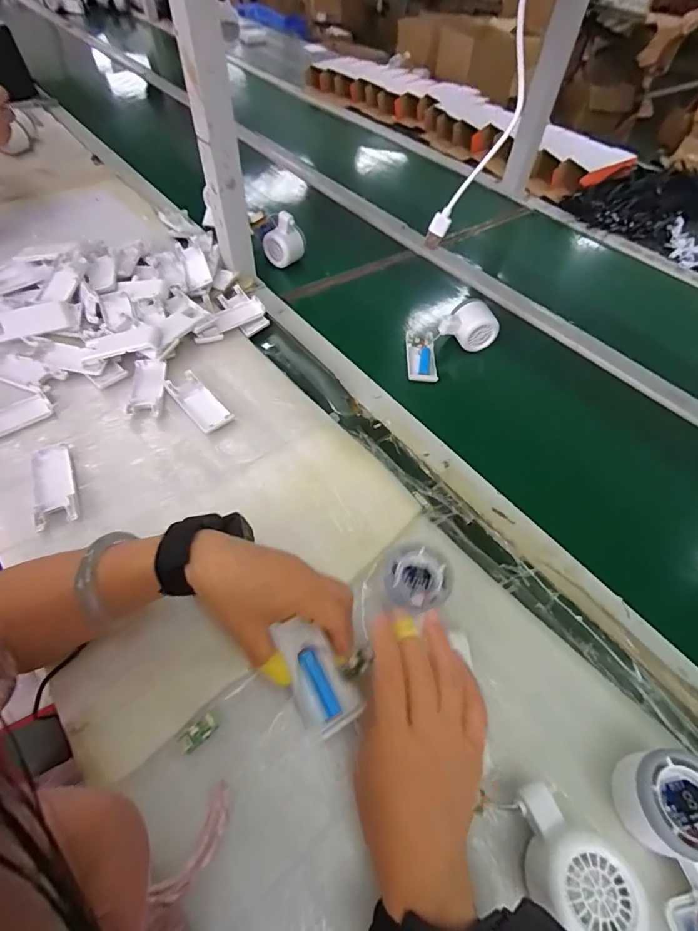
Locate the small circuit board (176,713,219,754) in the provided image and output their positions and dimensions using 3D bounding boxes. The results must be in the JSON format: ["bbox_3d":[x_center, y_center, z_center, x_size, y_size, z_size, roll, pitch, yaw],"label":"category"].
[{"bbox_3d":[-0.116,0.206,0.327,0.028,0.004,0.015,-31,61,-25],"label":"small circuit board"}]

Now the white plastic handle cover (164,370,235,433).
[{"bbox_3d":[-0.183,-0.079,0.523,0.042,0.011,0.101,-34,62,-26],"label":"white plastic handle cover"}]

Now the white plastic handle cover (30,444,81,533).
[{"bbox_3d":[-0.308,0.021,0.441,0.041,0.010,0.097,-23,57,-20],"label":"white plastic handle cover"}]

